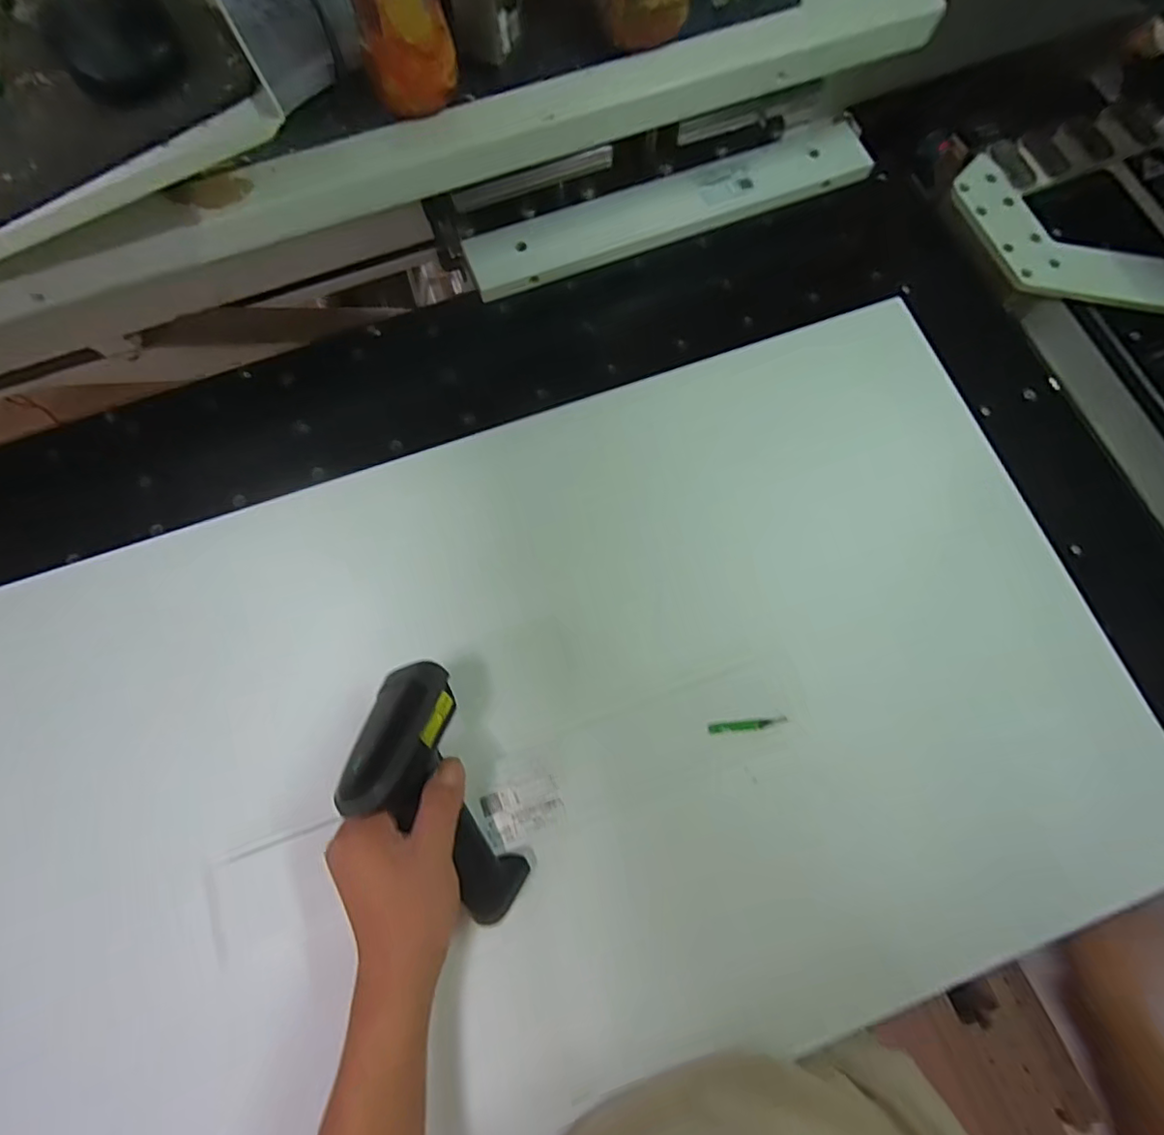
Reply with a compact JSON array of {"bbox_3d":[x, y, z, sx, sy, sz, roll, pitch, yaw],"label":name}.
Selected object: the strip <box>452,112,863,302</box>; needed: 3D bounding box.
[{"bbox_3d":[0.087,-0.360,0.560,0.413,0.027,0.071,-20,75,-6],"label":"strip"}]

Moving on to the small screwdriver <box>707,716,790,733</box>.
[{"bbox_3d":[0.121,0.116,0.412,0.057,0.007,0.007,-4,74,-1],"label":"small screwdriver"}]

